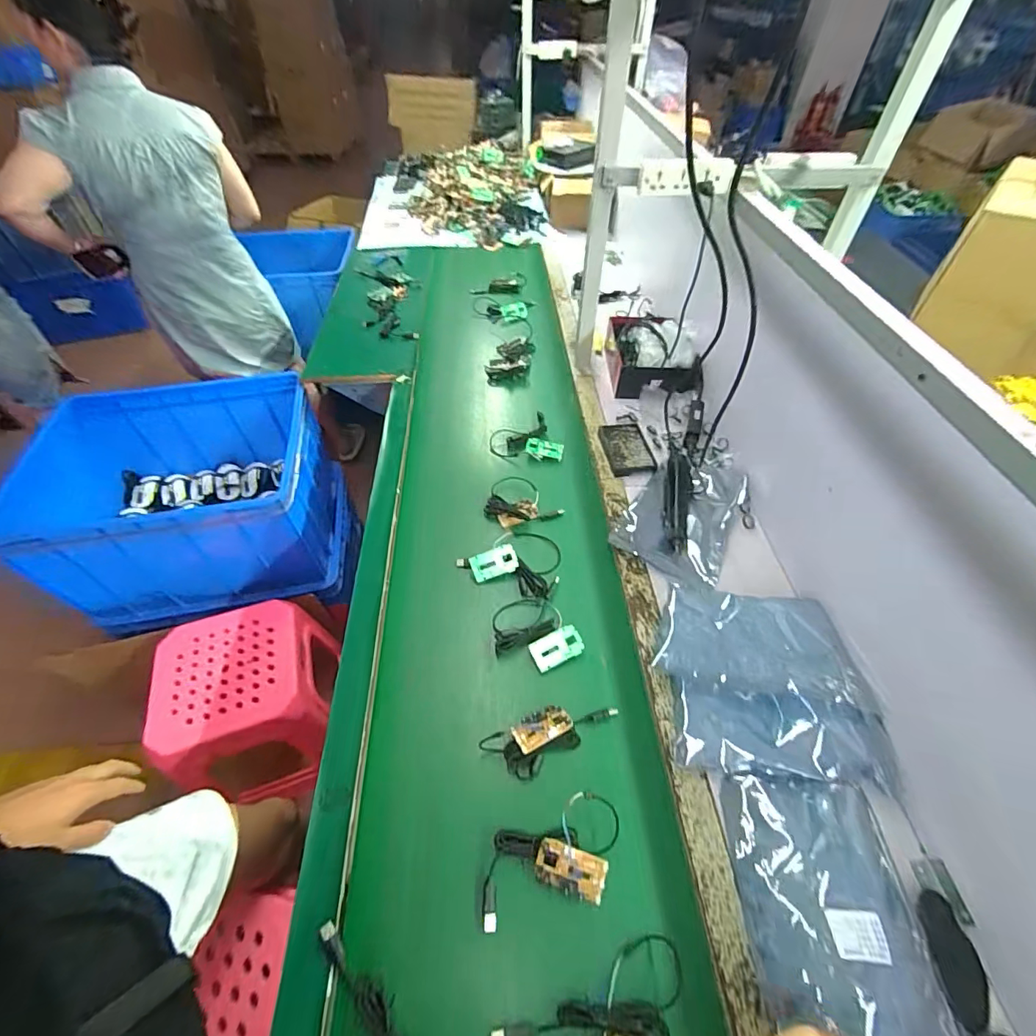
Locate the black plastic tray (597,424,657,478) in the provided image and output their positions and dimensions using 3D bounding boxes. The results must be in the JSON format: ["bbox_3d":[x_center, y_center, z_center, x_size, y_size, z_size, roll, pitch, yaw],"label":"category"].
[{"bbox_3d":[0.232,-0.144,0.988,0.096,0.022,0.143,-7,55,-5],"label":"black plastic tray"}]

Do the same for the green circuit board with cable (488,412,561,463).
[{"bbox_3d":[0.012,-0.167,1.012,0.142,0.027,0.157,-17,57,-11],"label":"green circuit board with cable"}]

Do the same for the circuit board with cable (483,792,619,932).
[{"bbox_3d":[0.039,0.397,0.541,0.168,0.025,0.102,-9,56,-6],"label":"circuit board with cable"}]

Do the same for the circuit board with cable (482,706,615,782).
[{"bbox_3d":[0.047,0.296,0.631,0.179,0.036,0.067,-21,58,-14],"label":"circuit board with cable"}]

